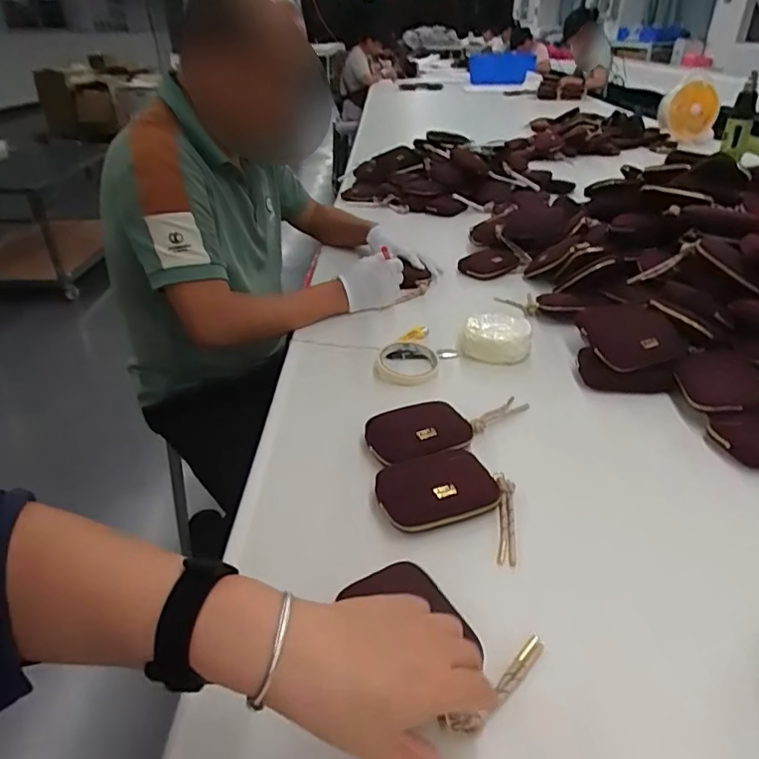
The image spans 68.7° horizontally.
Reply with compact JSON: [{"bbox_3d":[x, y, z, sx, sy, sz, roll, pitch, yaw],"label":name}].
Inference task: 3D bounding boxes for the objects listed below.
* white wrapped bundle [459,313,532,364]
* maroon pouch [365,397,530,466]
[{"bbox_3d":[0.176,-0.061,0.839,0.102,0.044,0.074,6,33,12],"label":"white wrapped bundle"},{"bbox_3d":[0.091,0.060,0.666,0.218,0.044,0.092,-14,35,-19],"label":"maroon pouch"}]

